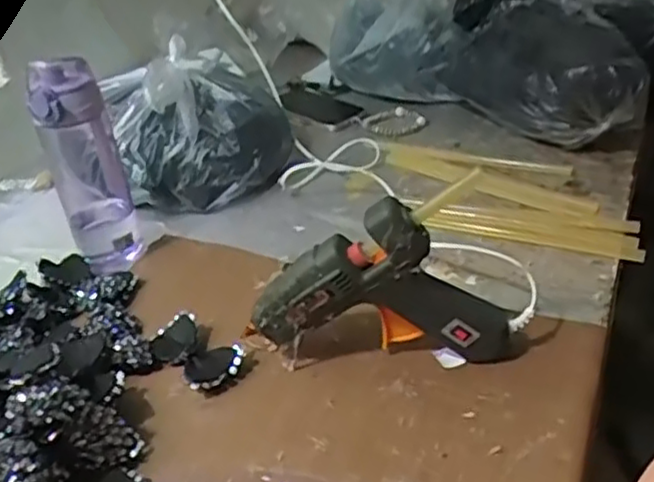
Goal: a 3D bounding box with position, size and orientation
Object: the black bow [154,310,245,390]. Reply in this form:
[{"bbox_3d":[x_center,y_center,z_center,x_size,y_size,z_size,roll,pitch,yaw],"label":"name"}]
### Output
[{"bbox_3d":[-0.115,0.094,0.588,0.051,0.020,0.098,-30,39,-32],"label":"black bow"}]

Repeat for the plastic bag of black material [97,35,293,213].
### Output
[{"bbox_3d":[-0.161,-0.154,0.858,0.208,0.153,0.184,-17,34,-16],"label":"plastic bag of black material"}]

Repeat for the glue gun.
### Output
[{"bbox_3d":[0.042,0.033,0.534,0.210,0.135,0.041,-2,33,7],"label":"glue gun"}]

